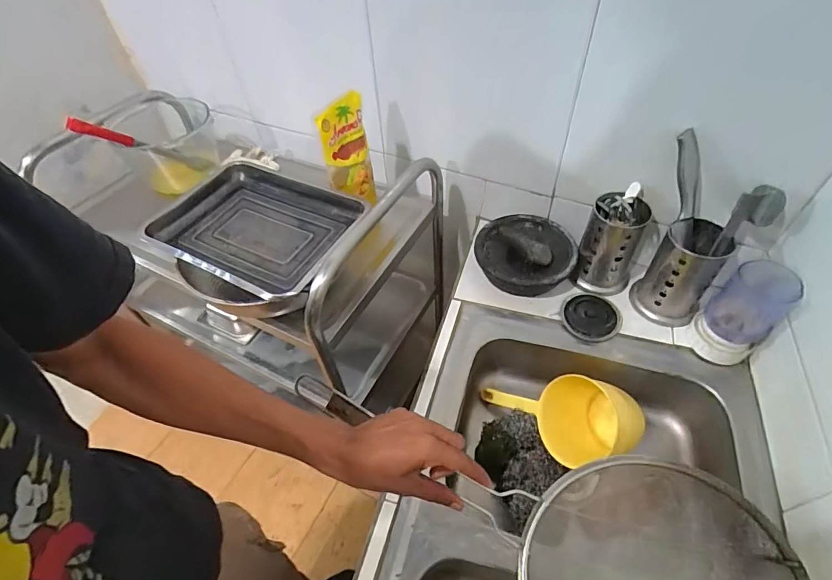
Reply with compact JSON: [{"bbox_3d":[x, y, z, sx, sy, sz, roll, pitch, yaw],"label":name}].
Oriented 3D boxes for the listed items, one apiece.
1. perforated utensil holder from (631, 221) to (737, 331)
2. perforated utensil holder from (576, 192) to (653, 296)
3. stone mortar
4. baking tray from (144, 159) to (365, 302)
[{"bbox_3d":[0.458,-0.029,0.739,0.109,0.166,0.097,27,56,25],"label":"perforated utensil holder"},{"bbox_3d":[0.364,-0.089,0.787,0.105,0.185,0.105,23,55,22],"label":"perforated utensil holder"},{"bbox_3d":[0.216,-0.064,0.850,0.184,0.078,0.176,-2,49,3],"label":"stone mortar"},{"bbox_3d":[-0.289,-0.117,0.764,0.366,0.042,0.266,21,54,21],"label":"baking tray"}]

